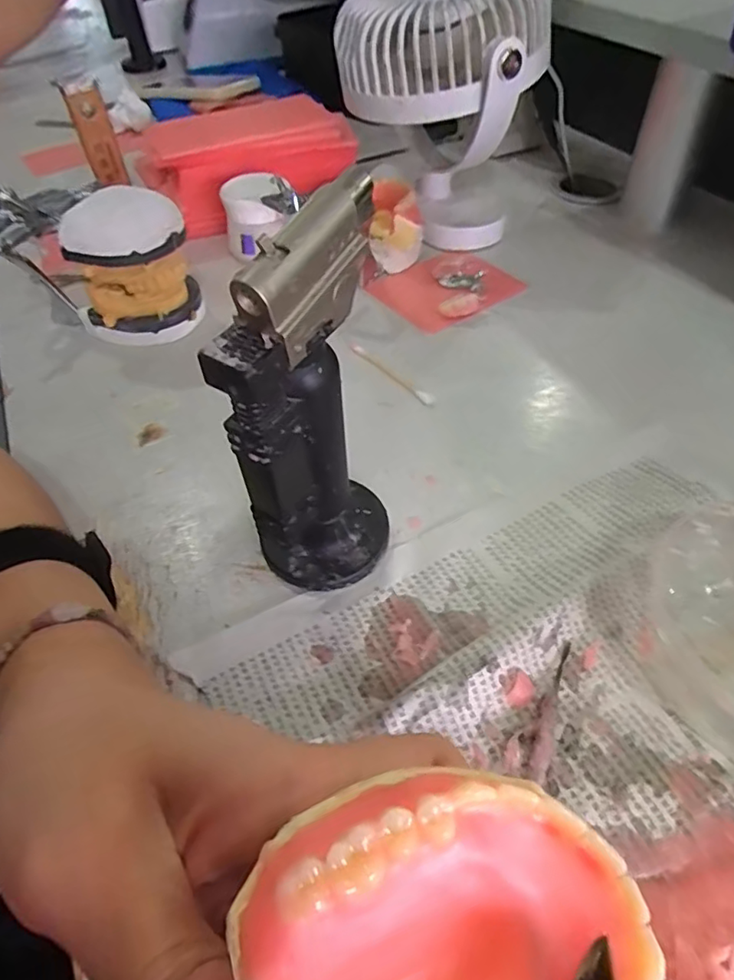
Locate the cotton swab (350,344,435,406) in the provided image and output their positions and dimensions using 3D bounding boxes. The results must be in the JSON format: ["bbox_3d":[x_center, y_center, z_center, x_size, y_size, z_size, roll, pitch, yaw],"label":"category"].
[{"bbox_3d":[0.015,-0.072,0.348,0.007,0.004,0.071,-33,55,-25],"label":"cotton swab"}]

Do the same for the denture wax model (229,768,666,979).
[{"bbox_3d":[0.015,0.078,0.097,0.064,0.028,0.053,42,70,13],"label":"denture wax model"}]

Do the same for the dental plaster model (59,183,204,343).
[{"bbox_3d":[-0.152,-0.141,0.362,0.076,0.075,0.062,-22,52,-14],"label":"dental plaster model"}]

